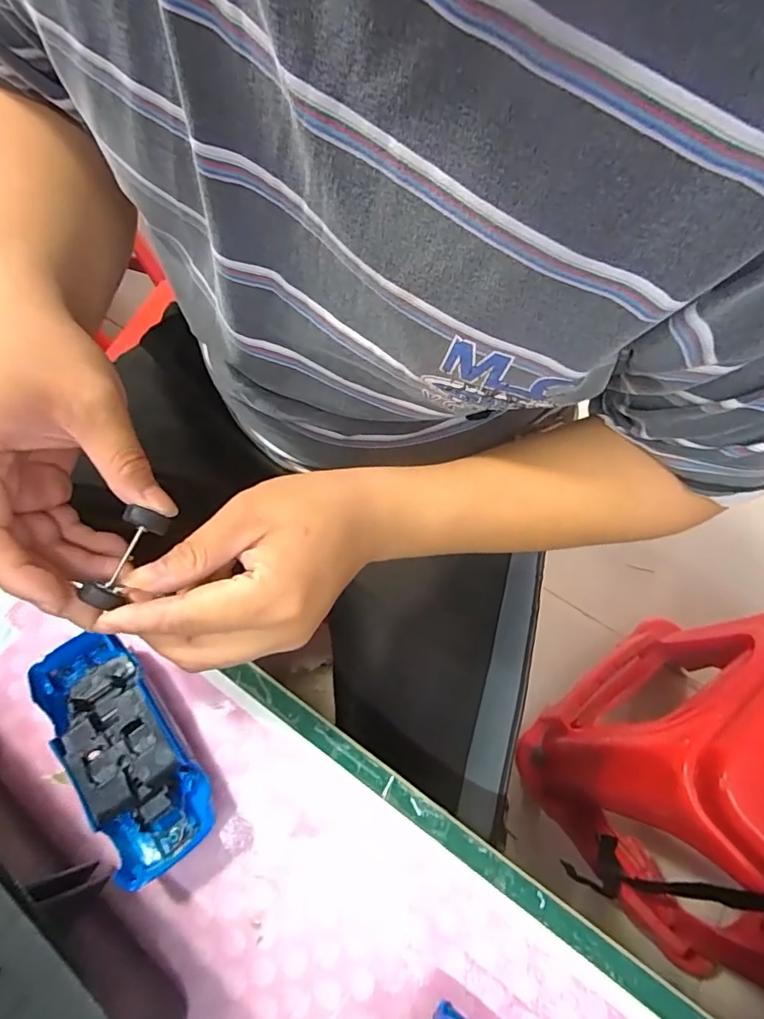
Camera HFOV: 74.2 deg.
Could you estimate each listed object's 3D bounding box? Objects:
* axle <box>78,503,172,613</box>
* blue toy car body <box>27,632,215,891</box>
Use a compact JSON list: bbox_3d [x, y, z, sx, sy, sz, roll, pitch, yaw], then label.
[{"bbox_3d":[-0.120,0.022,0.238,0.017,0.013,0.047,19,73,7],"label":"axle"},{"bbox_3d":[-0.145,0.134,0.287,0.052,0.037,0.131,-33,71,-14],"label":"blue toy car body"}]

